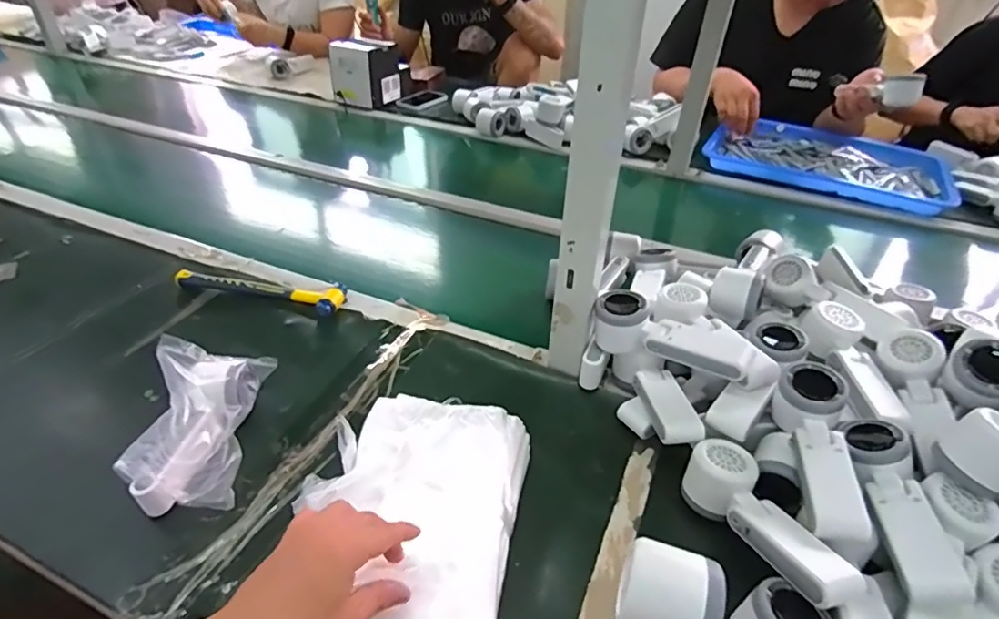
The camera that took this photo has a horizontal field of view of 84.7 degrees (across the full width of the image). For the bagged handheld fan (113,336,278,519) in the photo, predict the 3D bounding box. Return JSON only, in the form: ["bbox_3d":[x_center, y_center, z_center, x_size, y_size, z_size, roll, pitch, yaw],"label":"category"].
[{"bbox_3d":[-0.301,0.109,0.553,0.098,0.068,0.174,-3,38,-6],"label":"bagged handheld fan"}]

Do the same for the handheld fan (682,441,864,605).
[{"bbox_3d":[0.224,0.180,0.464,0.054,0.050,0.156,-12,28,-18],"label":"handheld fan"}]

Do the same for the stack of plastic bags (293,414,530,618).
[{"bbox_3d":[-0.073,0.172,0.468,0.171,0.045,0.210,7,38,7],"label":"stack of plastic bags"}]

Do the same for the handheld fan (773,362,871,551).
[{"bbox_3d":[0.286,0.124,0.488,0.058,0.057,0.163,7,38,6],"label":"handheld fan"}]

